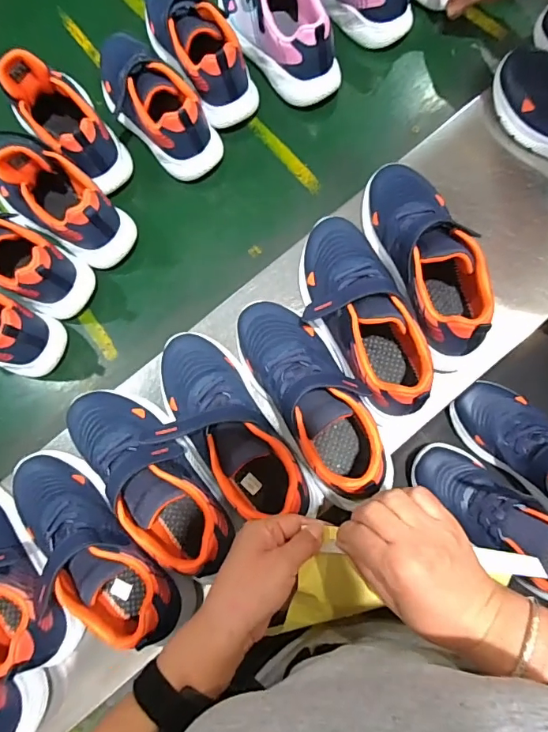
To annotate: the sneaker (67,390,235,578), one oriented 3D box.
[{"bbox_3d":[-0.132,0.106,0.477,0.078,0.094,0.233,-45,67,-2],"label":"sneaker"}]

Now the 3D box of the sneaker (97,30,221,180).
[{"bbox_3d":[-0.171,-0.367,0.623,0.089,0.088,0.245,-40,80,-1],"label":"sneaker"}]

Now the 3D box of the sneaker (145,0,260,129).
[{"bbox_3d":[-0.118,-0.448,0.624,0.102,0.086,0.250,-33,80,0],"label":"sneaker"}]

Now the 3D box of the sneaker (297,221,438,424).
[{"bbox_3d":[0.095,-0.059,0.494,0.098,0.087,0.231,-31,80,1],"label":"sneaker"}]

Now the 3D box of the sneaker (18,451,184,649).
[{"bbox_3d":[-0.191,0.182,0.476,0.242,0.086,0.105,41,88,24],"label":"sneaker"}]

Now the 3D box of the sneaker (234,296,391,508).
[{"bbox_3d":[0.033,0.023,0.474,0.084,0.082,0.220,-34,80,0],"label":"sneaker"}]

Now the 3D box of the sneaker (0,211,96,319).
[{"bbox_3d":[-0.354,-0.150,0.592,0.228,0.094,0.098,24,85,8],"label":"sneaker"}]

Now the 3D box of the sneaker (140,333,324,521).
[{"bbox_3d":[-0.054,0.067,0.473,0.094,0.099,0.230,-35,80,0],"label":"sneaker"}]

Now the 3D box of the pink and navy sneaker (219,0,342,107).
[{"bbox_3d":[0.001,-0.475,0.608,0.106,0.100,0.209,-22,81,2],"label":"pink and navy sneaker"}]

